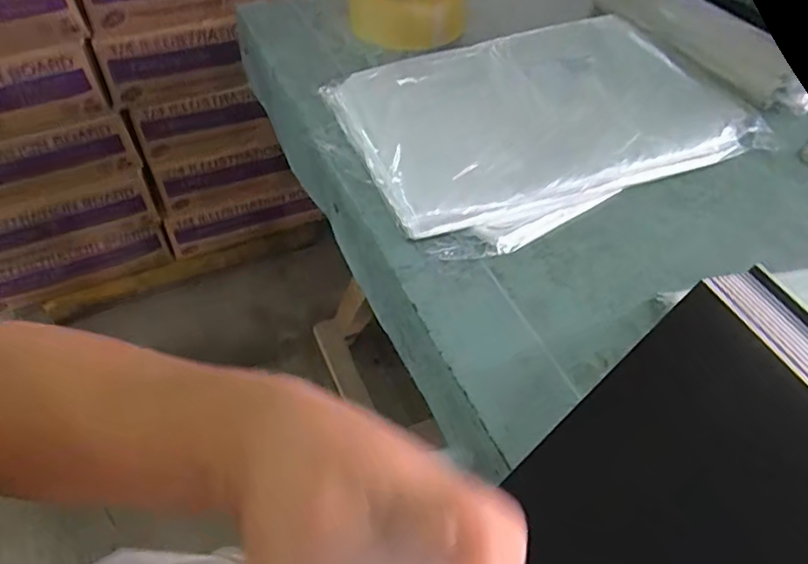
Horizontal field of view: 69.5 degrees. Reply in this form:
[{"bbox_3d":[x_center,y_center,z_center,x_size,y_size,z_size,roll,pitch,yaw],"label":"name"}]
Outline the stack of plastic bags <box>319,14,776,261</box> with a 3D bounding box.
[{"bbox_3d":[0.134,-0.161,0.551,0.372,0.023,0.251,-19,54,-18],"label":"stack of plastic bags"}]

